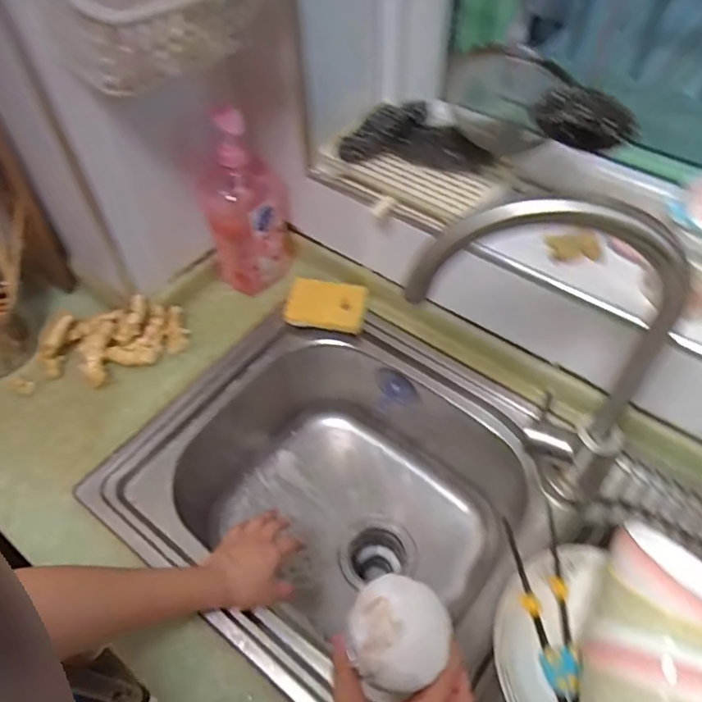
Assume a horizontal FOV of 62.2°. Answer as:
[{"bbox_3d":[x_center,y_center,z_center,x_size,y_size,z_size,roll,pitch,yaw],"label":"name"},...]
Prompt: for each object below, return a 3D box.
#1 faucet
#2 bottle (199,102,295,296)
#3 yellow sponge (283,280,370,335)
[{"bbox_3d":[0.165,0.019,0.544,0.229,0.402,0.047,8,52,10],"label":"faucet"},{"bbox_3d":[-0.143,-0.200,0.782,0.109,0.254,0.076,-13,52,-6],"label":"bottle"},{"bbox_3d":[-0.036,-0.065,0.833,0.110,0.017,0.067,8,83,7],"label":"yellow sponge"}]

